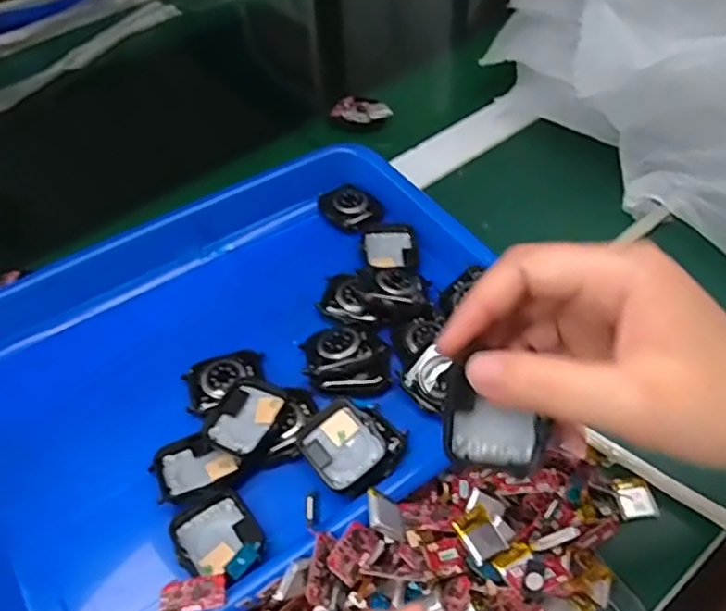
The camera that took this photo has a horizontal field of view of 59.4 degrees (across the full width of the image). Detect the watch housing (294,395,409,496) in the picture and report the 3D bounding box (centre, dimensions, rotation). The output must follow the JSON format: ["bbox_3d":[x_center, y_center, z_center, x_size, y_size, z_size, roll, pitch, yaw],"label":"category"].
[{"bbox_3d":[-0.005,0.070,0.327,0.048,0.017,0.043,-35,58,-22],"label":"watch housing"}]

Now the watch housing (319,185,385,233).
[{"bbox_3d":[-0.009,-0.069,0.446,0.043,0.012,0.036,31,59,25],"label":"watch housing"}]

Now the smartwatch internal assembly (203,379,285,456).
[{"bbox_3d":[-0.062,0.059,0.337,0.034,0.011,0.041,25,57,21],"label":"smartwatch internal assembly"}]

